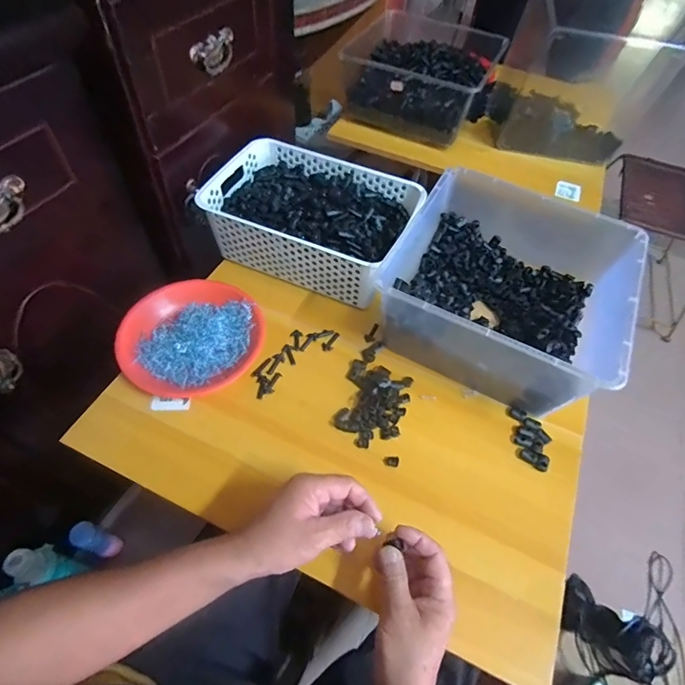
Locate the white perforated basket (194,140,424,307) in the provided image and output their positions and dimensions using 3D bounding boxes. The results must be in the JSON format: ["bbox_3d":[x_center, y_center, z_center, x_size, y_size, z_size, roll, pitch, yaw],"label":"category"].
[{"bbox_3d":[-0.044,-0.194,0.683,0.297,0.118,0.207,20,56,13],"label":"white perforated basket"}]

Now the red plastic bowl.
[{"bbox_3d":[-0.208,-0.011,0.597,0.184,0.039,0.182,0,54,0],"label":"red plastic bowl"}]

